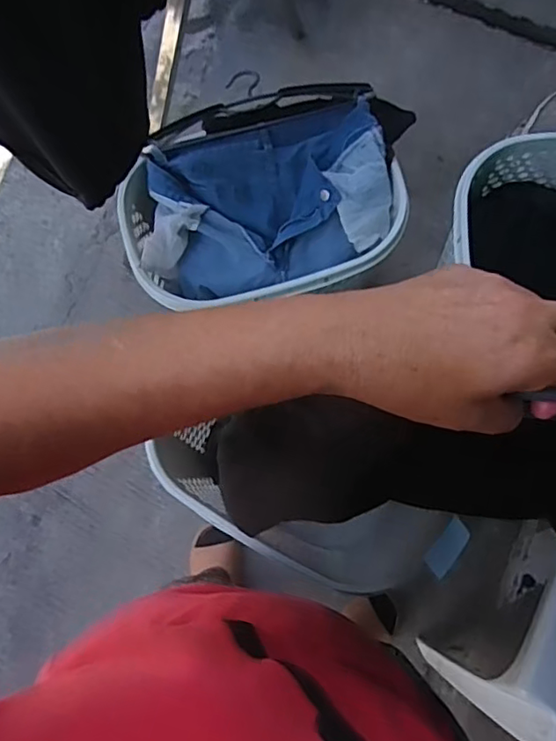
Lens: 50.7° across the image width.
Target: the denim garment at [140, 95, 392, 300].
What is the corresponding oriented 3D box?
[{"bbox_3d":[-0.016,-0.271,0.944,0.382,0.105,0.254,-9,76,-2],"label":"denim garment"}]

